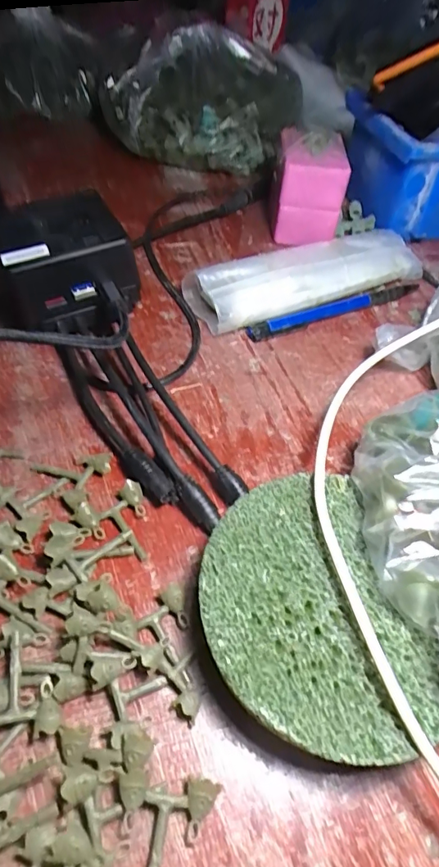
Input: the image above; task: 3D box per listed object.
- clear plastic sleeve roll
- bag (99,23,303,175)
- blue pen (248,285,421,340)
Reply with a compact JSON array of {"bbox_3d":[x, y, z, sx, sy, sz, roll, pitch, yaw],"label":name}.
[{"bbox_3d":[0.065,-0.112,0.344,0.172,0.030,0.049,-20,56,-20],"label":"clear plastic sleeve roll"},{"bbox_3d":[-0.014,-0.301,0.444,0.173,0.093,0.094,-8,52,-11],"label":"bag"},{"bbox_3d":[0.081,-0.085,0.338,0.136,0.009,0.011,-20,55,-20],"label":"blue pen"}]

